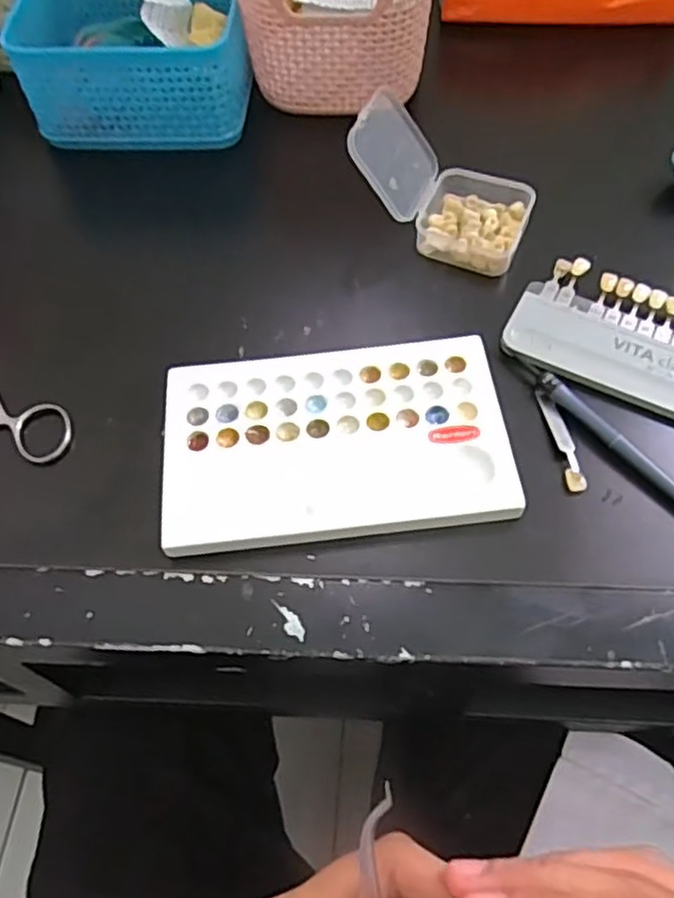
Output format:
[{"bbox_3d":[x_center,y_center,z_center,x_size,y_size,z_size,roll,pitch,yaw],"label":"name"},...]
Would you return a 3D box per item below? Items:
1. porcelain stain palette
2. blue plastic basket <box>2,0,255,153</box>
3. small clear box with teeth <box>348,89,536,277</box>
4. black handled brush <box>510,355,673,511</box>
[{"bbox_3d":[-0.001,-0.004,0.320,0.152,0.010,0.095,-7,59,-2],"label":"porcelain stain palette"},{"bbox_3d":[-0.122,-0.261,0.438,0.128,0.073,0.137,-4,59,0],"label":"blue plastic basket"},{"bbox_3d":[0.057,-0.141,0.370,0.092,0.057,0.055,22,62,15],"label":"small clear box with teeth"},{"bbox_3d":[0.133,0.006,0.311,0.010,0.010,0.142,-36,64,-18],"label":"black handled brush"}]

